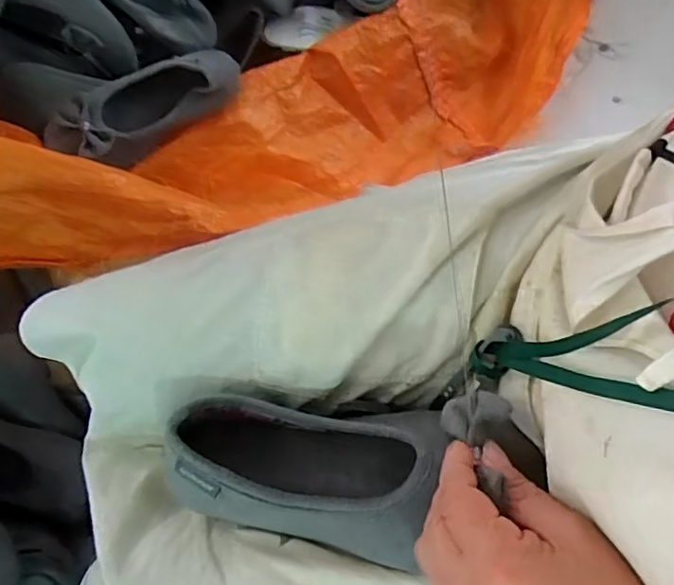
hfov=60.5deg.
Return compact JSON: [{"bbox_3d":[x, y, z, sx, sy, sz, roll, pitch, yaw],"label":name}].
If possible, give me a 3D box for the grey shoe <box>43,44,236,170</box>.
[{"bbox_3d":[-0.224,-0.226,0.695,0.225,0.064,0.081,-28,81,-5],"label":"grey shoe"}]

